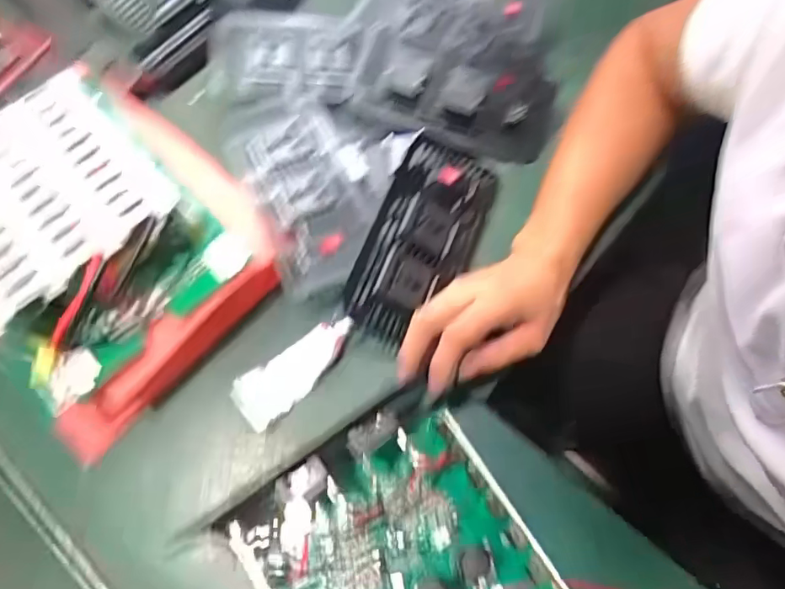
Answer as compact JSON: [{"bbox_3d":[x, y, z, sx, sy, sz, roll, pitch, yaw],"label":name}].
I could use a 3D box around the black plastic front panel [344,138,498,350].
[{"bbox_3d":[0.024,-0.047,0.456,0.092,0.035,0.185,30,69,-15],"label":"black plastic front panel"}]

